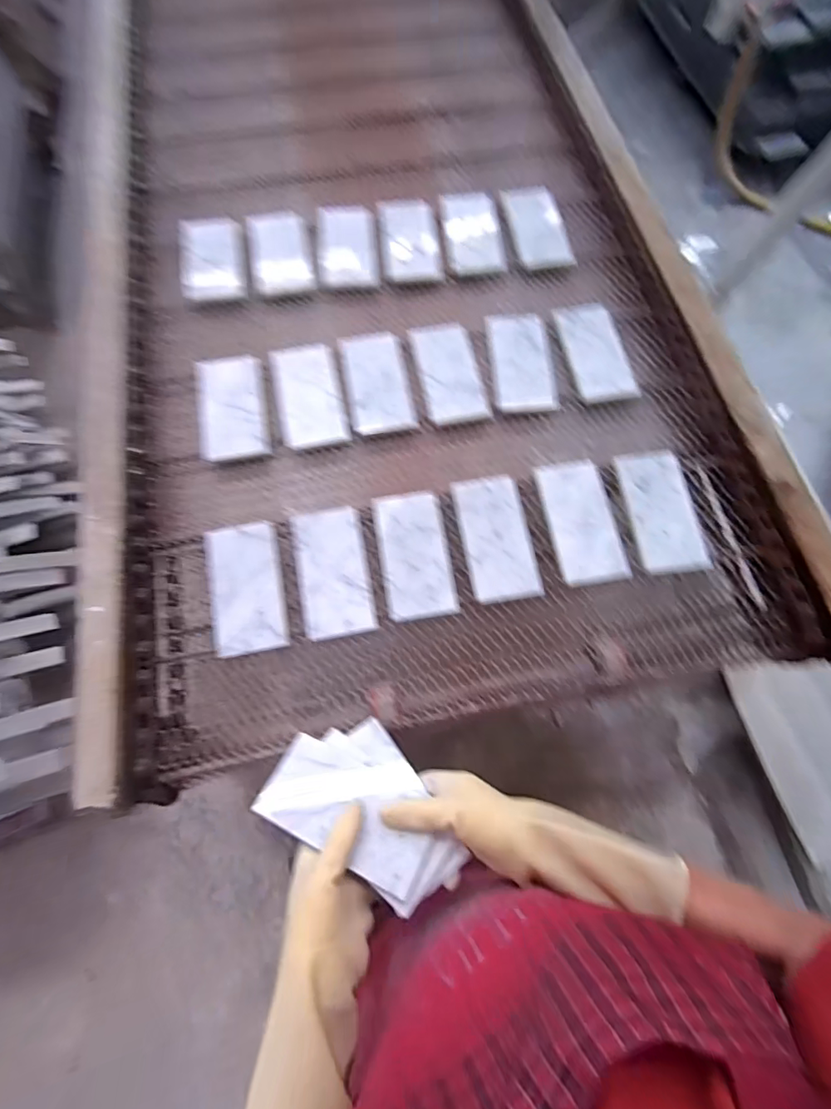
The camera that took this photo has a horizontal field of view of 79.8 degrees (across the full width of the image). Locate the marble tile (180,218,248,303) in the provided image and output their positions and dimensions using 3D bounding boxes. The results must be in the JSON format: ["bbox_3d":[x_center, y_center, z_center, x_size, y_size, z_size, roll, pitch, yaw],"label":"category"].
[{"bbox_3d":[-0.311,-0.450,0.762,0.092,0.015,0.164,-11,69,-4],"label":"marble tile"}]

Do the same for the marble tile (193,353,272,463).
[{"bbox_3d":[-0.247,-0.199,0.673,0.089,0.015,0.155,-10,69,-4],"label":"marble tile"}]

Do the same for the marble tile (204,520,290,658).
[{"bbox_3d":[-0.200,0.038,0.586,0.082,0.006,0.151,-10,75,-4],"label":"marble tile"}]

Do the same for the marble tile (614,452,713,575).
[{"bbox_3d":[0.312,-0.056,0.630,0.082,0.010,0.162,-6,69,-2],"label":"marble tile"}]

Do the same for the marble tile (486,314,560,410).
[{"bbox_3d":[0.149,-0.279,0.708,0.080,0.016,0.174,-3,69,-1],"label":"marble tile"}]

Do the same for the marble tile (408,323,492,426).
[{"bbox_3d":[0.047,-0.254,0.699,0.077,0.018,0.157,-12,69,-4],"label":"marble tile"}]

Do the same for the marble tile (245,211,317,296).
[{"bbox_3d":[-0.211,-0.469,0.774,0.087,0.016,0.163,-13,69,-5],"label":"marble tile"}]

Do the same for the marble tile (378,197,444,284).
[{"bbox_3d":[-0.010,-0.502,0.793,0.091,0.013,0.166,-6,69,-2],"label":"marble tile"}]

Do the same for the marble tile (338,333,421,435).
[{"bbox_3d":[-0.054,-0.239,0.692,0.084,0.018,0.163,-11,69,-4],"label":"marble tile"}]

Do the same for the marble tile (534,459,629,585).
[{"bbox_3d":[0.207,-0.044,0.622,0.078,0.017,0.166,-9,69,-3],"label":"marble tile"}]

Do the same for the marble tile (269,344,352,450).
[{"bbox_3d":[-0.146,-0.219,0.682,0.085,0.016,0.163,-13,69,-5],"label":"marble tile"}]

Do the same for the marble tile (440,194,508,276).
[{"bbox_3d":[0.092,-0.518,0.799,0.088,0.012,0.168,-5,69,-2],"label":"marble tile"}]

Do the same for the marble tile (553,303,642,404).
[{"bbox_3d":[0.262,-0.296,0.716,0.085,0.009,0.171,-7,69,-3],"label":"marble tile"}]

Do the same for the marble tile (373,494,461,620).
[{"bbox_3d":[-0.001,0.000,0.608,0.081,0.013,0.157,-9,69,-3],"label":"marble tile"}]

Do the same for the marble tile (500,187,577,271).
[{"bbox_3d":[0.197,-0.531,0.804,0.086,0.014,0.169,-10,69,-4],"label":"marble tile"}]

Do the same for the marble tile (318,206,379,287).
[{"bbox_3d":[-0.107,-0.489,0.787,0.087,0.013,0.164,-5,69,-2],"label":"marble tile"}]

